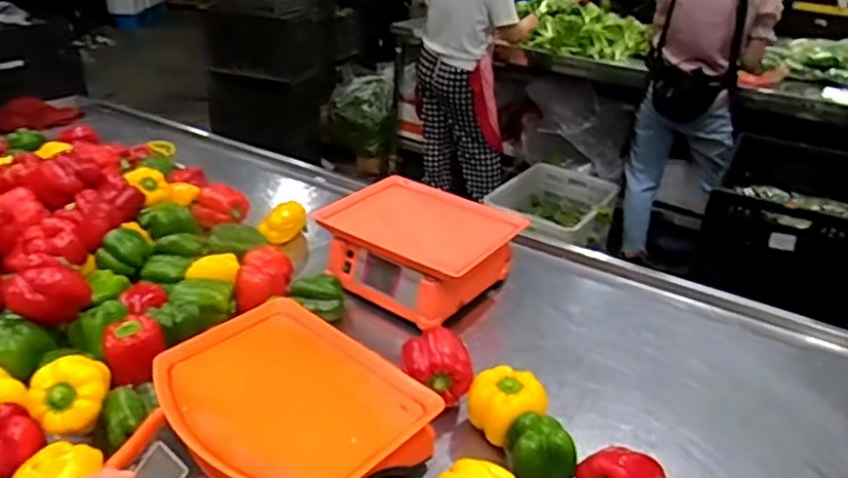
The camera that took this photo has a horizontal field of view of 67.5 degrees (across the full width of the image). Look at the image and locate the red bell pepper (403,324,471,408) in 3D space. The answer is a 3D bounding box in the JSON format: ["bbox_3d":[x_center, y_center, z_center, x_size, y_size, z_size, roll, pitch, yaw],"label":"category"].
[{"bbox_3d":[0.017,0.170,0.857,0.093,0.073,0.073,0,29,-8],"label":"red bell pepper"}]

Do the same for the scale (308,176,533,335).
[{"bbox_3d":[-0.016,0.015,1.115,0.305,0.124,0.253,19,32,26],"label":"scale"}]

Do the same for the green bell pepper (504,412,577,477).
[{"bbox_3d":[0.136,0.254,0.747,0.076,0.072,0.065,2,29,-3],"label":"green bell pepper"}]

